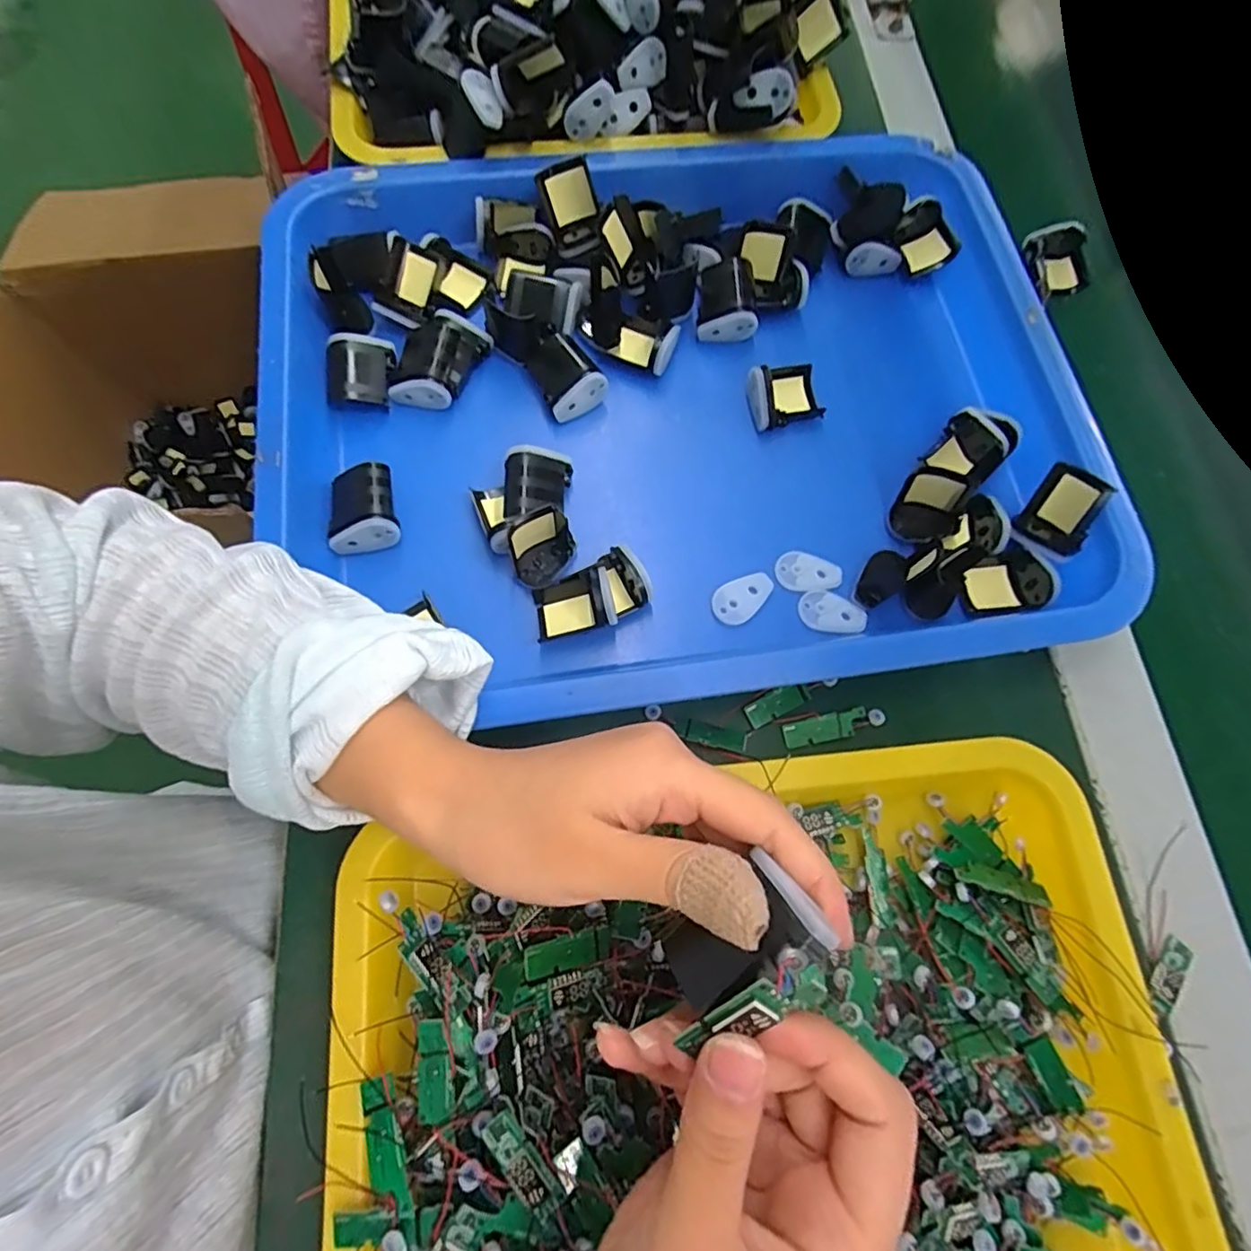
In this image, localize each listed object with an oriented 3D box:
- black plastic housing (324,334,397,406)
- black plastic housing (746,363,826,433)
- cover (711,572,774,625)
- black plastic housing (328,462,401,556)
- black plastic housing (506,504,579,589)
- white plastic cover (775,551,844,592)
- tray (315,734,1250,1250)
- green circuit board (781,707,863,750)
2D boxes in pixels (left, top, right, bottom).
[{"bbox_3d":[-0.152,-0.145,0.347,0.037,0.018,0.038,-6,73,-4],"label":"black plastic housing"},{"bbox_3d":[0.093,-0.135,0.352,0.044,0.019,0.035,-16,74,-7],"label":"black plastic housing"},{"bbox_3d":[0.063,-0.015,0.321,0.036,0.004,0.022,-28,76,-10],"label":"cover"},{"bbox_3d":[-0.139,-0.062,0.320,0.036,0.024,0.041,-14,74,-6],"label":"black plastic housing"},{"bbox_3d":[-0.043,-0.041,0.308,0.033,0.037,0.030,-15,74,-7],"label":"black plastic housing"},{"bbox_3d":[0.099,-0.028,0.327,0.035,0.004,0.021,16,73,3],"label":"white plastic cover"},{"bbox_3d":[0.062,0.191,0.235,0.345,0.046,0.259,-8,74,-5],"label":"tray"},{"bbox_3d":[0.102,0.052,0.307,0.043,0.004,0.013,-12,74,-6],"label":"green circuit board"}]

